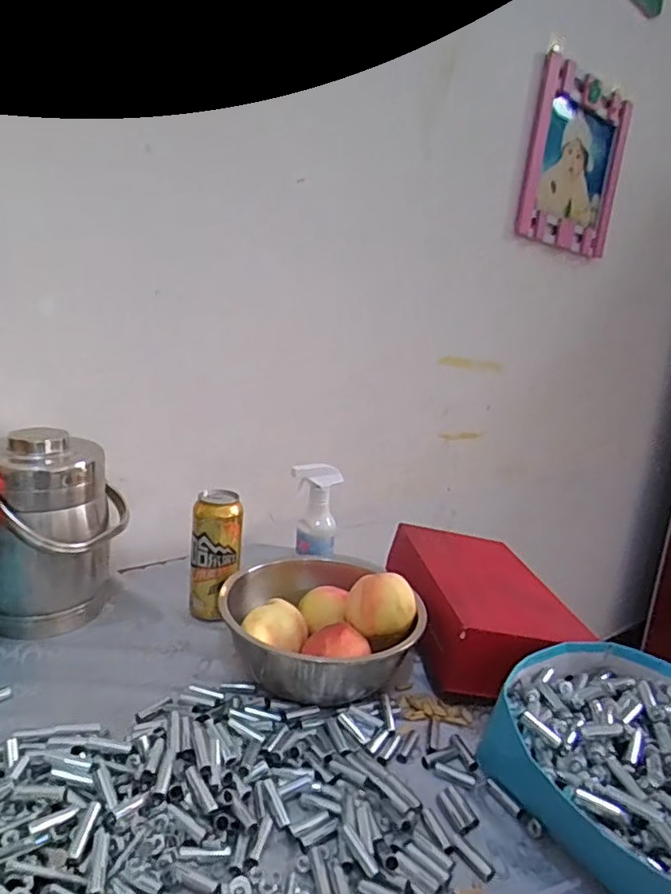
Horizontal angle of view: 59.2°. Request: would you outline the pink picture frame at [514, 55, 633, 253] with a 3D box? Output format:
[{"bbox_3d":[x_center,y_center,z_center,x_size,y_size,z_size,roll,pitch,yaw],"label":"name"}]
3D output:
[{"bbox_3d":[0.543,-0.632,1.334,0.358,0.349,0.029,-1,15,-37],"label":"pink picture frame"}]

